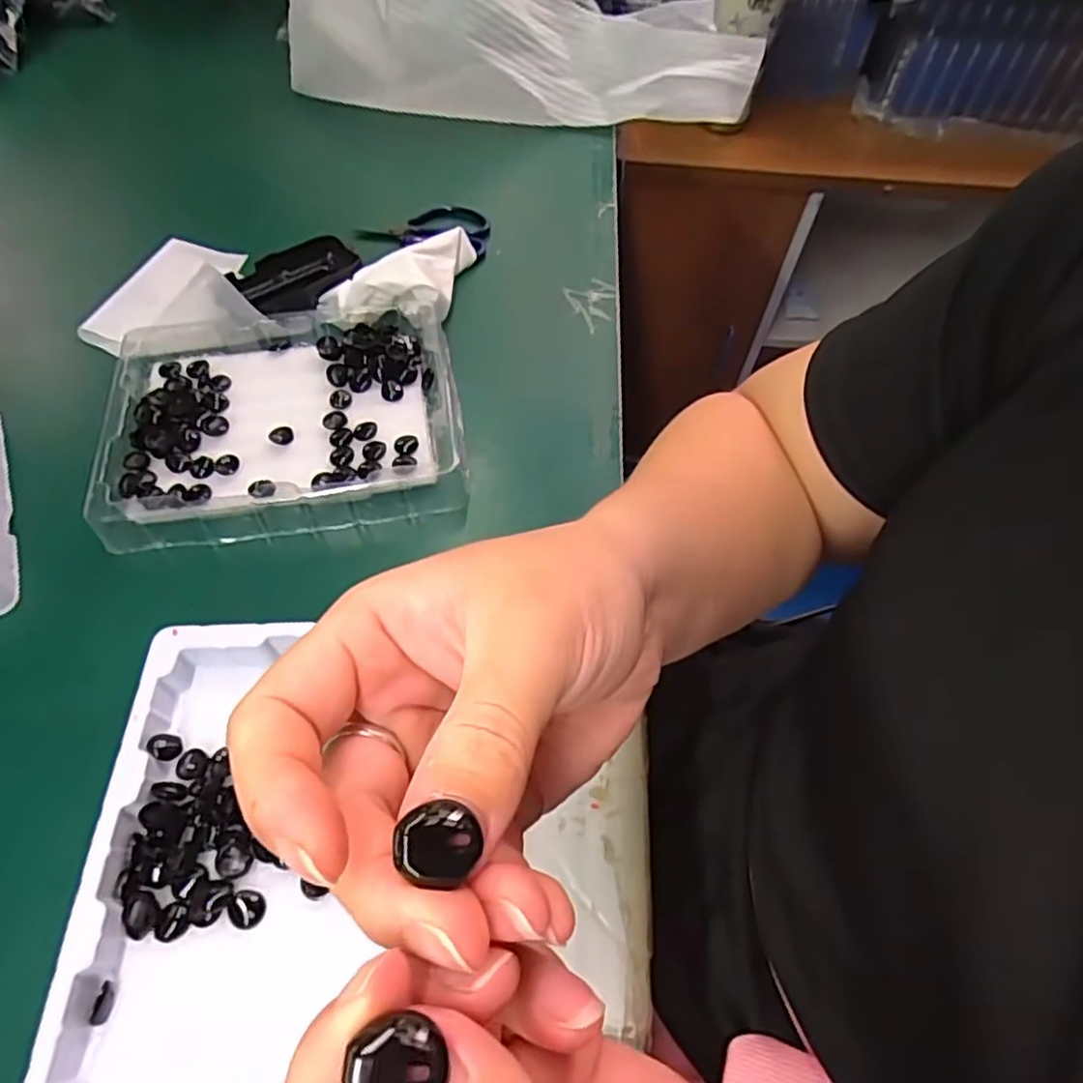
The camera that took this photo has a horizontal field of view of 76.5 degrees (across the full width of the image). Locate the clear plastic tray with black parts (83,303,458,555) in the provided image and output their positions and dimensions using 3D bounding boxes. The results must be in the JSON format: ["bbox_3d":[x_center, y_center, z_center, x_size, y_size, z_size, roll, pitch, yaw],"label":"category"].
[{"bbox_3d":[-0.170,-0.084,0.464,0.218,0.035,0.175,-8,58,-7],"label":"clear plastic tray with black parts"}]

